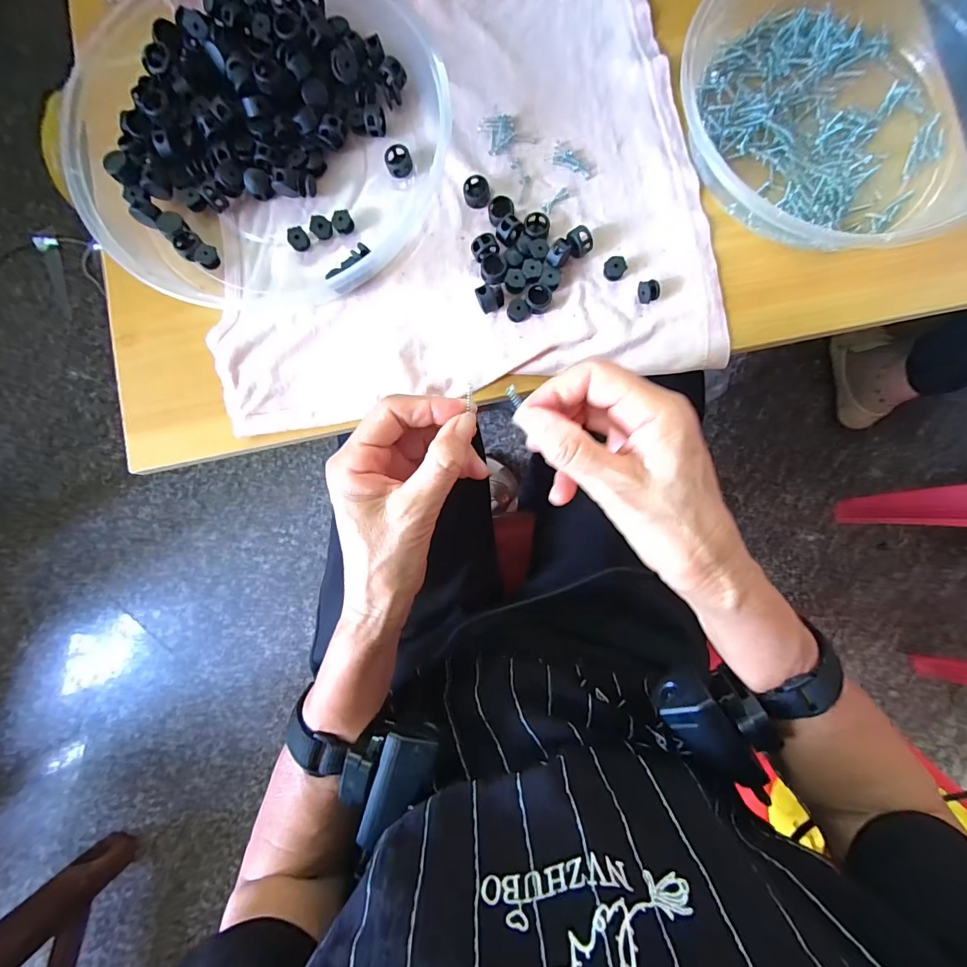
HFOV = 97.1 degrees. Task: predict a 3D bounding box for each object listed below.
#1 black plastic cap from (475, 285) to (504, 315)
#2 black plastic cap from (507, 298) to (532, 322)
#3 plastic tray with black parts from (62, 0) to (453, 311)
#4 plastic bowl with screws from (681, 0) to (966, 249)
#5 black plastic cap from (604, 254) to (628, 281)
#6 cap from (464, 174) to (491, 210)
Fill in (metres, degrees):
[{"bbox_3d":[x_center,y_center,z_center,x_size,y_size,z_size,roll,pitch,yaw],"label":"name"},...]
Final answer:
[{"bbox_3d":[0.005,-0.119,0.275,0.018,0.013,0.014,-22,85,-1],"label":"black plastic cap"},{"bbox_3d":[0.023,-0.112,0.277,0.014,0.006,0.014,0,85,1],"label":"black plastic cap"},{"bbox_3d":[-0.140,-0.230,0.281,0.229,0.038,0.234,-10,85,0],"label":"plastic tray with black parts"},{"bbox_3d":[0.228,-0.249,0.273,0.195,0.037,0.217,4,85,1],"label":"plastic bowl with screws"},{"bbox_3d":[0.086,-0.140,0.278,0.012,0.010,0.012,0,85,1],"label":"black plastic cap"},{"bbox_3d":[-0.004,-0.195,0.285,0.017,0.008,0.019,-20,85,-1],"label":"cap"}]

